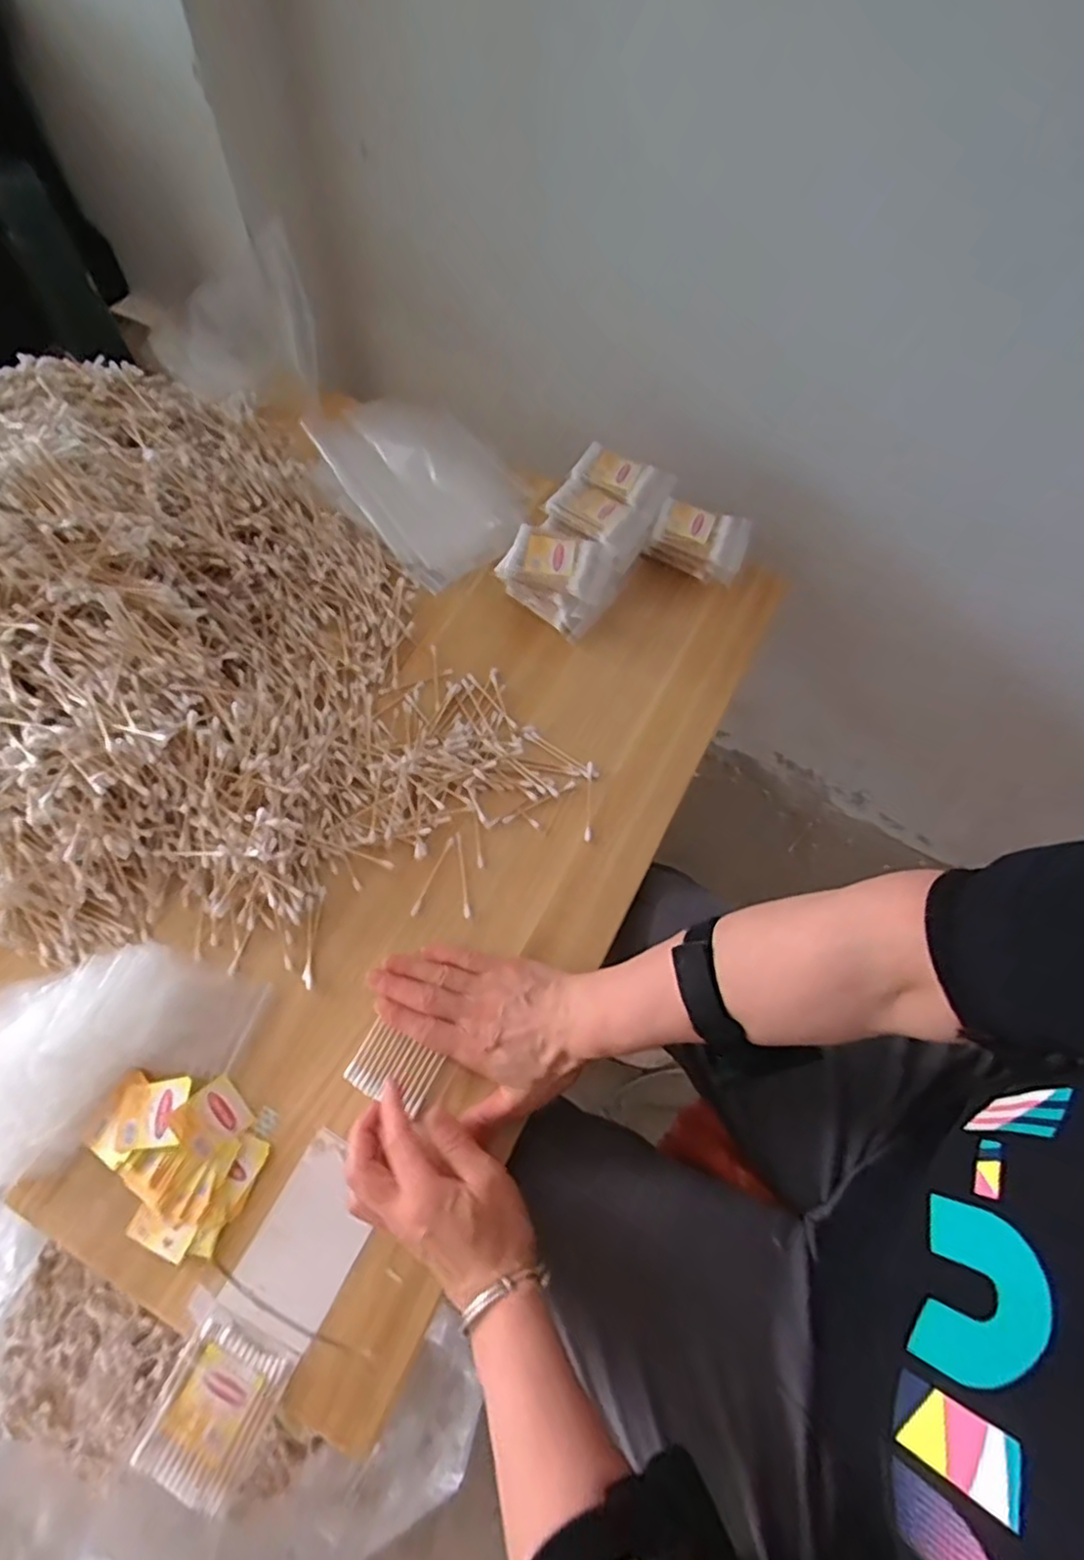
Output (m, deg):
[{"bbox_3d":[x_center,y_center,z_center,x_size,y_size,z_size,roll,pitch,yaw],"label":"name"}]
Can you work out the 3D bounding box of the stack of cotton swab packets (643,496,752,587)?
[{"bbox_3d":[0.150,-0.227,0.635,0.088,0.048,0.046,24,63,9],"label":"stack of cotton swab packets"}]

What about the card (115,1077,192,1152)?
[{"bbox_3d":[-0.245,0.211,0.423,0.041,0.006,0.039,-11,53,1],"label":"card"}]

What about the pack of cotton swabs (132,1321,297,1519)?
[{"bbox_3d":[-0.185,0.351,0.374,0.059,0.008,0.071,26,64,10],"label":"pack of cotton swabs"}]

